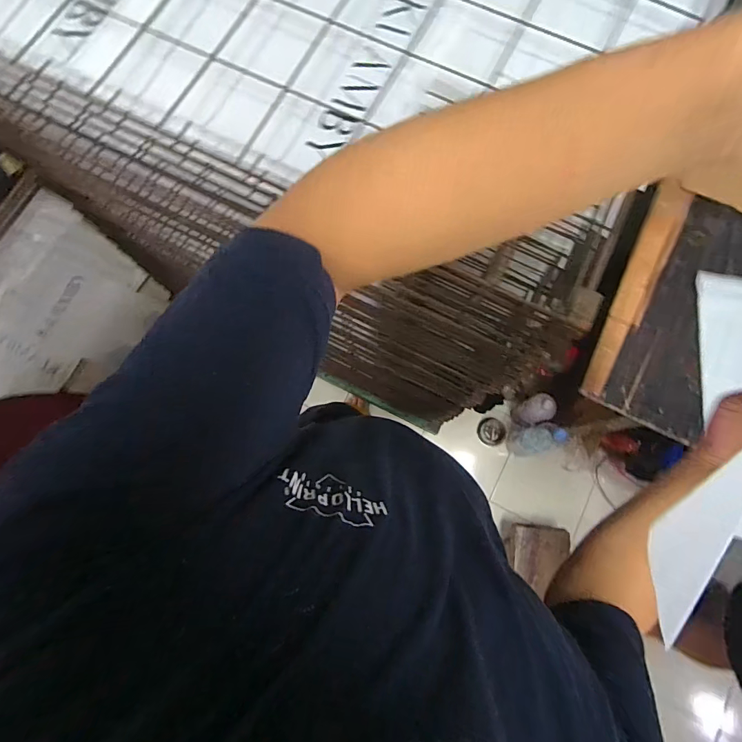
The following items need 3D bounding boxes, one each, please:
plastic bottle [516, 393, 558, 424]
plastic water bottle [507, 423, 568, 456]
[{"bbox_3d":[0.532,0.124,1.376,0.068,0.186,0.079,-24,78,-6],"label":"plastic bottle"},{"bbox_3d":[0.512,0.207,1.315,0.083,0.302,0.091,0,77,0],"label":"plastic water bottle"}]

